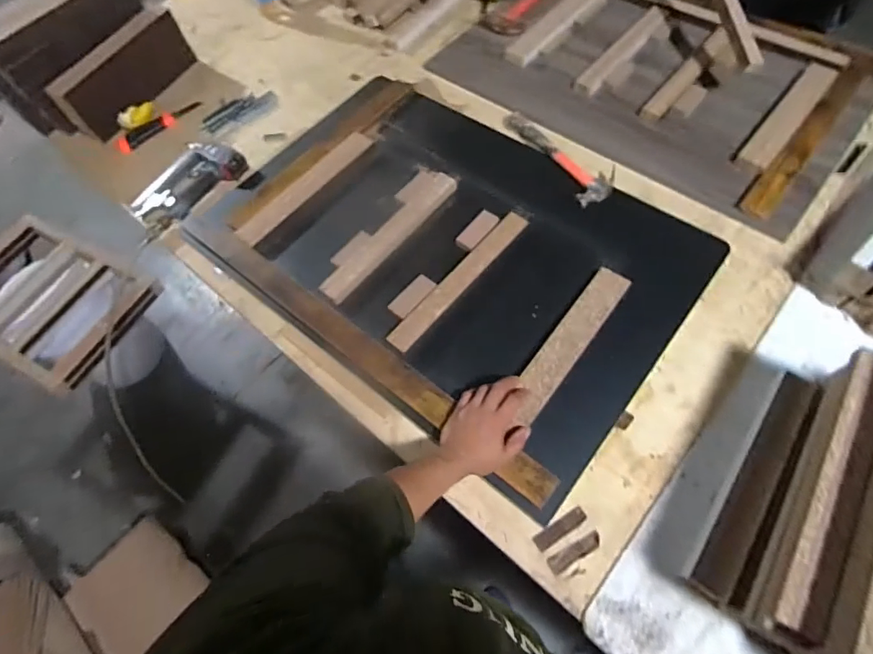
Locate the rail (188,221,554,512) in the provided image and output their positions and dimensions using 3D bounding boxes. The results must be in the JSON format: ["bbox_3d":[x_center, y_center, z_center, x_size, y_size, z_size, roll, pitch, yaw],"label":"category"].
[{"bbox_3d":[-0.150,0.005,0.745,0.768,0.036,0.047,35,71,21],"label":"rail"}]

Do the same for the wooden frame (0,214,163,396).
[{"bbox_3d":[-1.139,-0.086,1.378,0.622,0.075,0.388,25,63,19],"label":"wooden frame"}]

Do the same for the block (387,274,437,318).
[{"bbox_3d":[-0.040,-0.050,0.764,0.036,0.009,0.083,37,72,19],"label":"block"}]

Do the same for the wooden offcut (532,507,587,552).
[{"bbox_3d":[0.161,0.259,0.616,0.076,0.010,0.019,-31,66,-11],"label":"wooden offcut"}]

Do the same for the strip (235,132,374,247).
[{"bbox_3d":[-0.239,-0.264,0.894,0.053,0.011,0.310,36,71,19],"label":"strip"}]

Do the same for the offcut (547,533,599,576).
[{"bbox_3d":[0.175,0.285,0.606,0.074,0.004,0.020,-28,66,-10],"label":"offcut"}]

